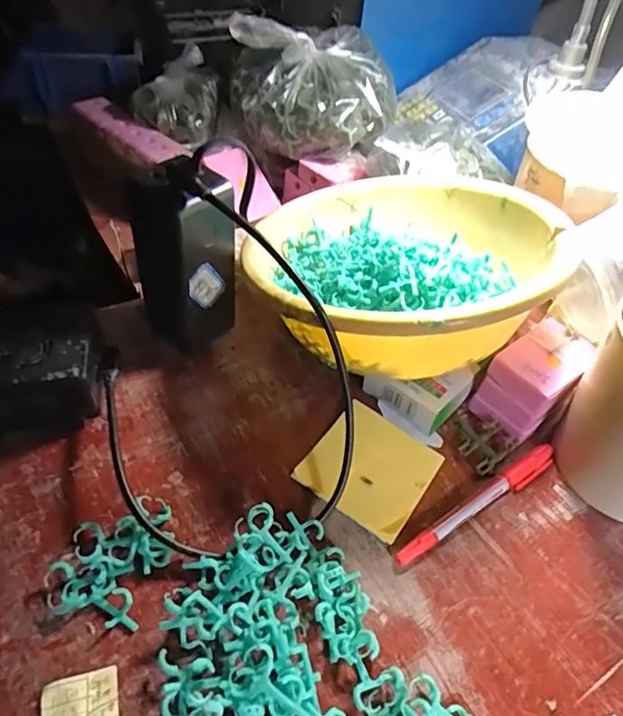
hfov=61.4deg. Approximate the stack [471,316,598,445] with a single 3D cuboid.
[{"bbox_3d":[0.157,0.017,0.375,0.047,0.055,0.072,38,54,25],"label":"stack"}]

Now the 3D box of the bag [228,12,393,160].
[{"bbox_3d":[0.000,-0.268,0.509,0.163,0.082,0.103,5,46,-1],"label":"bag"}]

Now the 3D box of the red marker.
[{"bbox_3d":[0.107,0.091,0.333,0.137,0.011,0.014,-23,54,-25],"label":"red marker"}]

